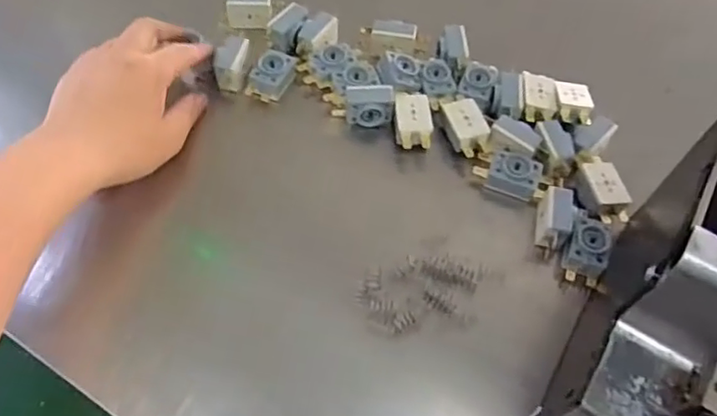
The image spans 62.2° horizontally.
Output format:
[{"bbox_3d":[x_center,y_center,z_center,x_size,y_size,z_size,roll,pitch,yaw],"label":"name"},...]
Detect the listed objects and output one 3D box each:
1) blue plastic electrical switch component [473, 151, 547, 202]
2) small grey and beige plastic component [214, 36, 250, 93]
[{"bbox_3d":[0.116,-0.025,0.448,0.052,0.019,0.027,21,61,10],"label":"blue plastic electrical switch component"},{"bbox_3d":[-0.104,-0.118,0.488,0.023,0.030,0.033,6,60,2],"label":"small grey and beige plastic component"}]

